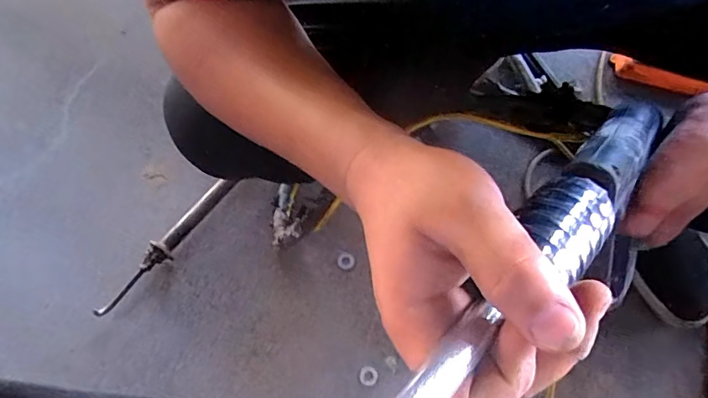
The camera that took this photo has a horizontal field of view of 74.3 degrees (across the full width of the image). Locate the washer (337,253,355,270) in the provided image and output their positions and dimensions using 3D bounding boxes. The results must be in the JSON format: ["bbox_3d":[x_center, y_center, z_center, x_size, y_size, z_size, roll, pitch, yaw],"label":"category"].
[{"bbox_3d":[-0.011,0.088,0.668,0.024,0.004,0.024,1,67,-2],"label":"washer"}]

